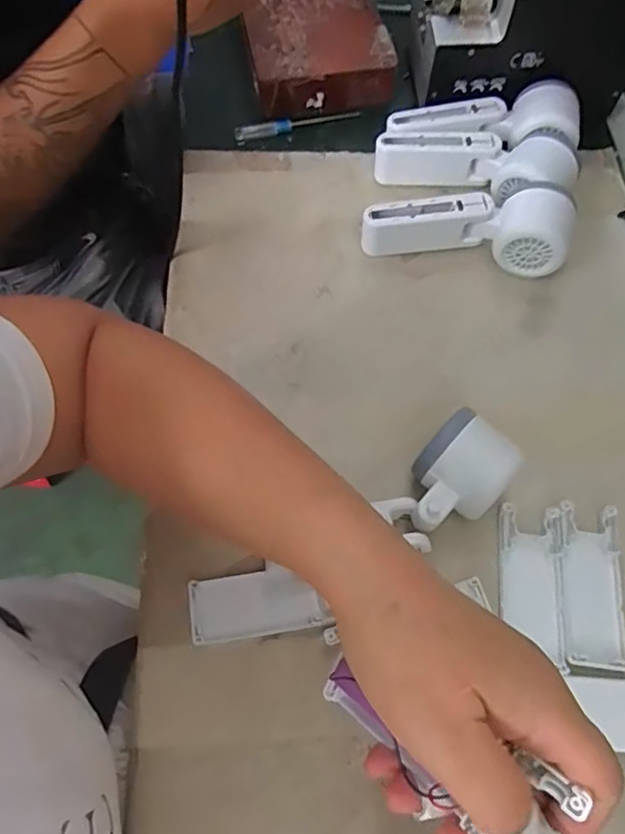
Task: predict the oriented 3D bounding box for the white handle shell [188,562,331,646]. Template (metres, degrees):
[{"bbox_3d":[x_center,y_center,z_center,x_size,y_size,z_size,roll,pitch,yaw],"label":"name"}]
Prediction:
[{"bbox_3d":[-0.036,0.118,0.383,0.080,0.010,0.038,-8,65,-3],"label":"white handle shell"}]

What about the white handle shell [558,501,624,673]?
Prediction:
[{"bbox_3d":[0.182,0.108,0.392,0.038,0.007,0.102,6,65,4],"label":"white handle shell"}]

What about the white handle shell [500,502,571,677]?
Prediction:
[{"bbox_3d":[0.143,0.107,0.391,0.041,0.004,0.099,6,65,4],"label":"white handle shell"}]

